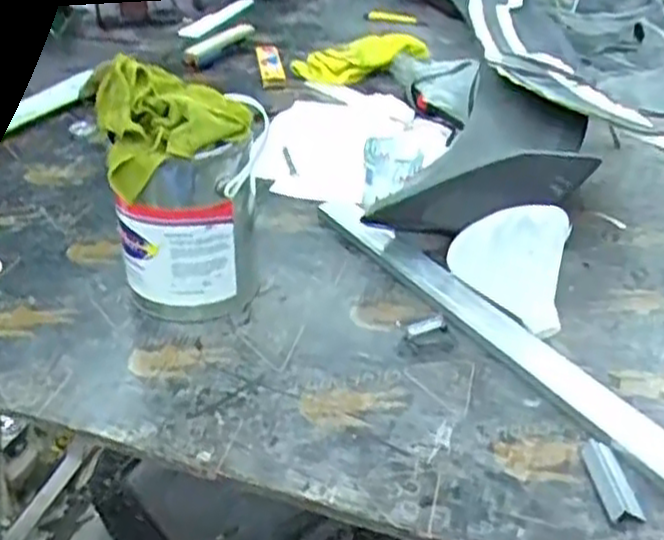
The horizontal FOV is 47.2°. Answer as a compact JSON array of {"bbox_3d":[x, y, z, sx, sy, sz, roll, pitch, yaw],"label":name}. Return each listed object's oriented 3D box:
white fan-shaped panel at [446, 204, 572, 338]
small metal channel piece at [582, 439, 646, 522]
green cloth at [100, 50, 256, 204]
[{"bbox_3d":[0.217,-0.006,0.949,0.140,0.207,0.041,3,46,8],"label":"white fan-shaped panel"},{"bbox_3d":[0.256,0.191,0.697,0.025,0.013,0.084,-3,34,-6],"label":"small metal channel piece"},{"bbox_3d":[-0.179,-0.166,0.863,0.159,0.115,0.163,-5,33,-15],"label":"green cloth"}]

